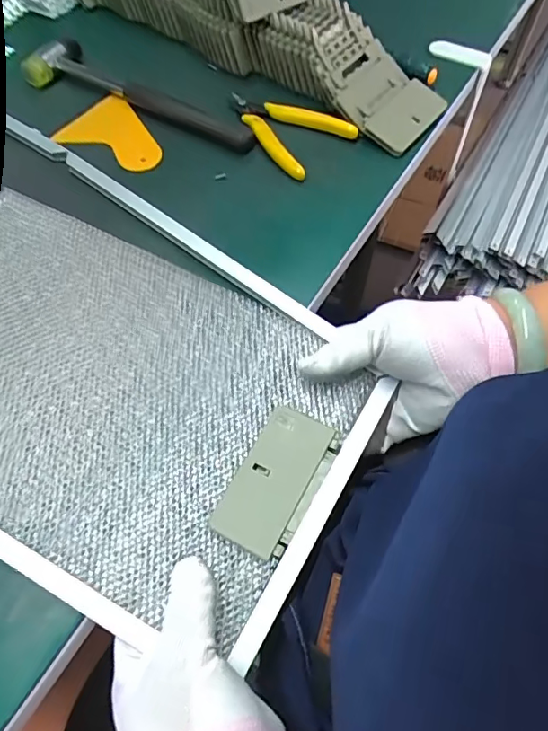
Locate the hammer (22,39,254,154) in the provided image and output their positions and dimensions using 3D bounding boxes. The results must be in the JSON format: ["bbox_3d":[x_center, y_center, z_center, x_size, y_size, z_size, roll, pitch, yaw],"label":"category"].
[{"bbox_3d":[-0.121,-0.250,0.468,0.239,0.022,0.051,23,63,13],"label":"hammer"}]

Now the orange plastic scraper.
[{"bbox_3d":[-0.149,-0.201,0.453,0.073,0.007,0.098,-30,68,-8],"label":"orange plastic scraper"}]

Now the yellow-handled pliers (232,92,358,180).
[{"bbox_3d":[0.006,-0.214,0.449,0.113,0.016,0.073,39,67,20],"label":"yellow-handled pliers"}]

